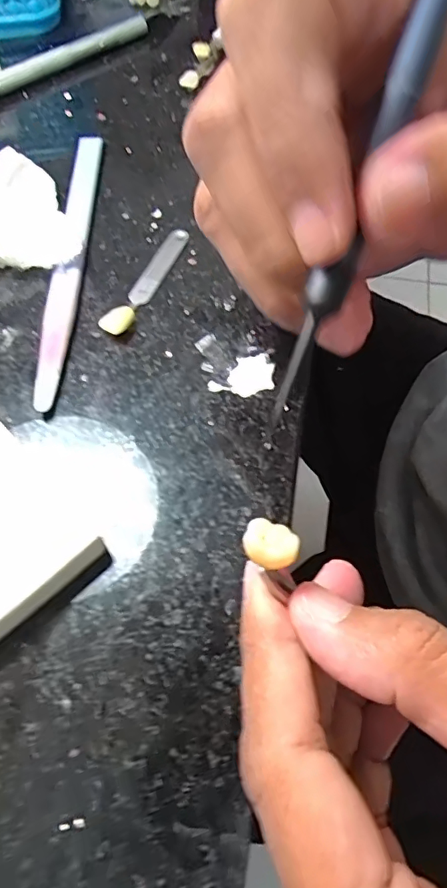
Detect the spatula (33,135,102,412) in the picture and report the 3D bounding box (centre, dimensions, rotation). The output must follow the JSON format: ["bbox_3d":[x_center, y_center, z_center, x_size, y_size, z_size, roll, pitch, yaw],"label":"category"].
[{"bbox_3d":[-0.055,-0.071,0.190,0.011,0.009,0.135,-2,59,0],"label":"spatula"}]

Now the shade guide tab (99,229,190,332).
[{"bbox_3d":[-0.026,-0.058,0.184,0.009,0.005,0.055,19,62,12],"label":"shade guide tab"}]

